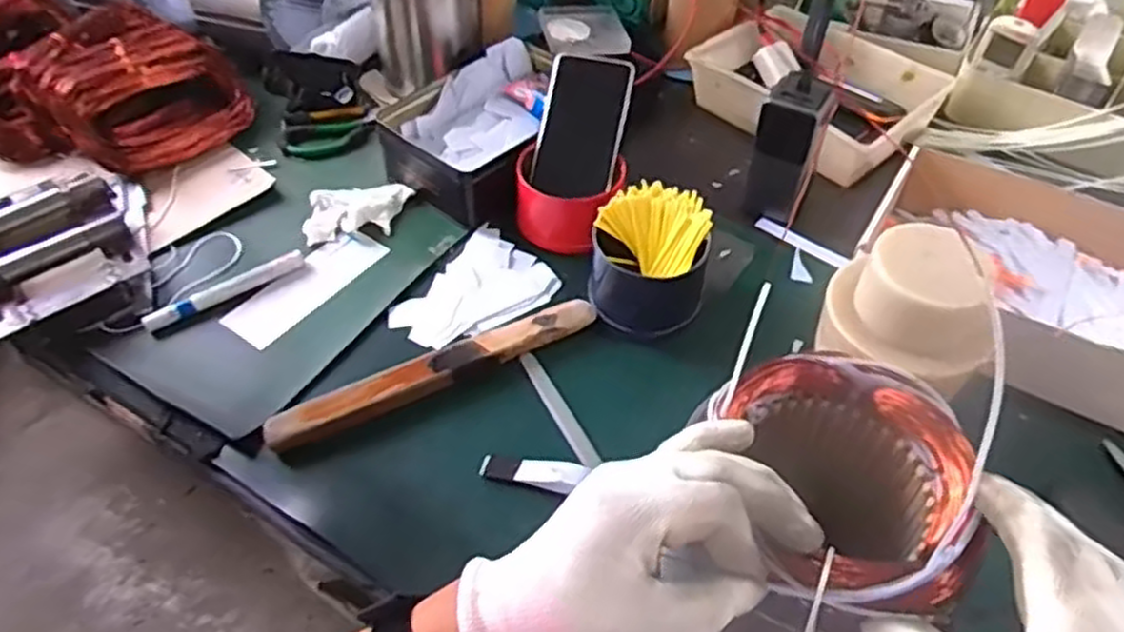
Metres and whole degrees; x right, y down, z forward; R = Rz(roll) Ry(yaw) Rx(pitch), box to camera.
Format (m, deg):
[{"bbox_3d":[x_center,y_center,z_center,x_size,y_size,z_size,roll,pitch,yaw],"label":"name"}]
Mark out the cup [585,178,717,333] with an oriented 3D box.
[{"bbox_3d":[0.076,-0.048,0.655,0.095,0.086,0.096,-1,50,1],"label":"cup"}]

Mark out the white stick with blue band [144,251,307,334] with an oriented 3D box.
[{"bbox_3d":[-0.299,-0.022,0.678,0.141,0.018,0.018,-26,54,-19],"label":"white stick with blue band"}]

